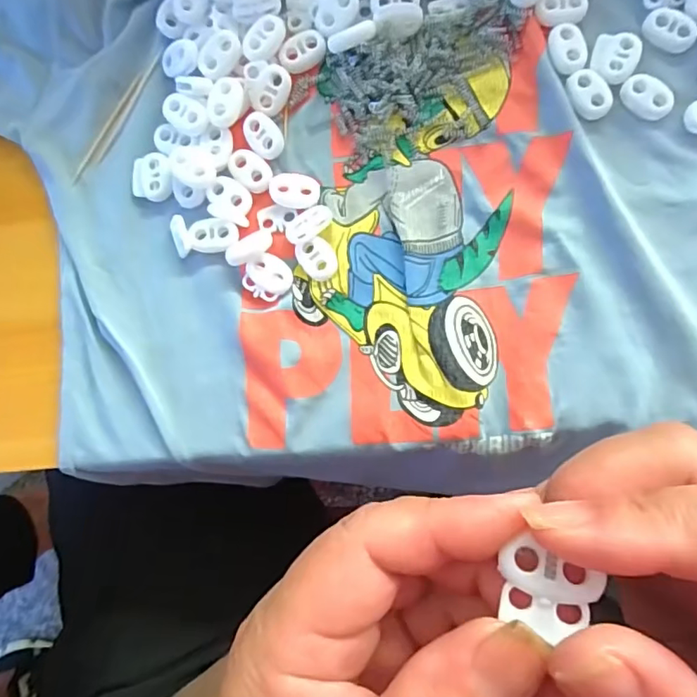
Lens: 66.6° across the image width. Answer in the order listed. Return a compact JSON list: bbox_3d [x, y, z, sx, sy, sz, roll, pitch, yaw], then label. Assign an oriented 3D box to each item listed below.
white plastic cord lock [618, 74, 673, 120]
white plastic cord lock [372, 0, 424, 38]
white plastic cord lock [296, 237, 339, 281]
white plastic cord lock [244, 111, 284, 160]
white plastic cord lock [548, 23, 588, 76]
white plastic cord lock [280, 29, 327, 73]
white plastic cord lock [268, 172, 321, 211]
[{"bbox_3d":[0.128,-0.108,0.227,0.023,0.006,0.013,42,90,8],"label":"white plastic cord lock"},{"bbox_3d":[0.022,-0.152,0.238,0.022,0.006,0.024,-6,84,5],"label":"white plastic cord lock"},{"bbox_3d":[-0.013,-0.040,0.234,0.015,0.004,0.020,-26,83,3],"label":"white plastic cord lock"},{"bbox_3d":[-0.039,-0.098,0.241,0.016,0.004,0.023,-27,83,3],"label":"white plastic cord lock"},{"bbox_3d":[0.096,-0.131,0.231,0.015,0.004,0.023,-5,84,5],"label":"white plastic cord lock"},{"bbox_3d":[-0.021,-0.136,0.243,0.022,0.005,0.015,-36,82,2],"label":"white plastic cord lock"},{"bbox_3d":[-0.024,-0.071,0.239,0.021,0.006,0.016,8,86,7],"label":"white plastic cord lock"}]

